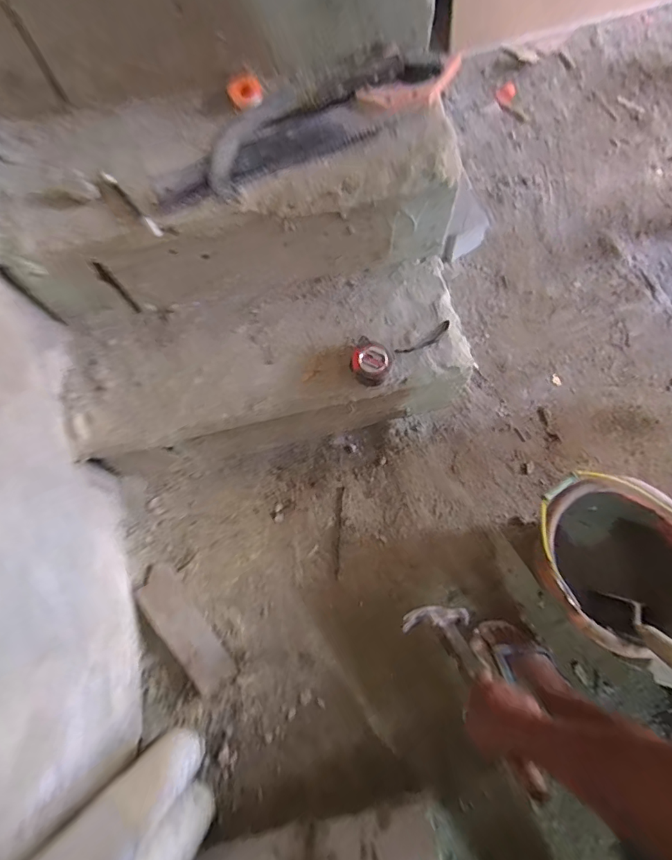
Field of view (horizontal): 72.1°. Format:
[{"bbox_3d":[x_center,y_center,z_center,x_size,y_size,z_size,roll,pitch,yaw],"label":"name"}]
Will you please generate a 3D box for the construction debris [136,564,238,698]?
[{"bbox_3d":[-0.304,0.397,0.928,0.080,0.024,0.262,-39,75,-10],"label":"construction debris"}]

